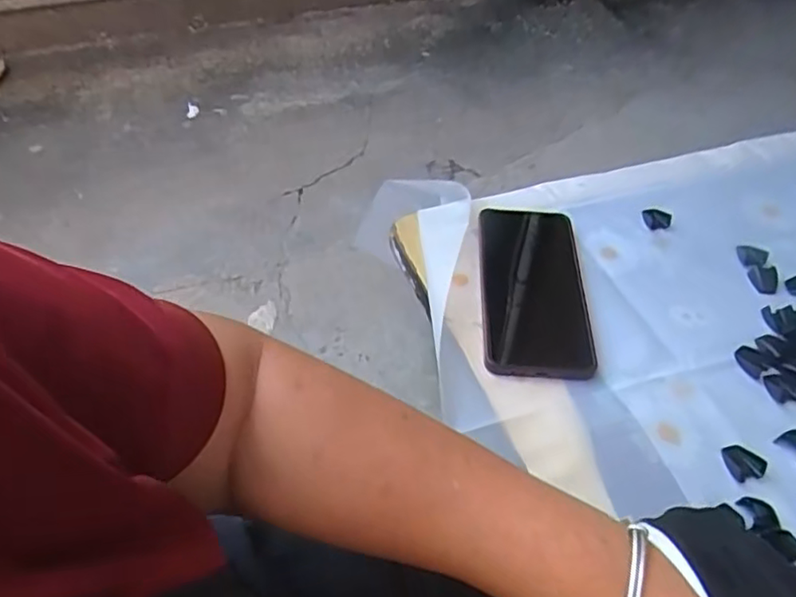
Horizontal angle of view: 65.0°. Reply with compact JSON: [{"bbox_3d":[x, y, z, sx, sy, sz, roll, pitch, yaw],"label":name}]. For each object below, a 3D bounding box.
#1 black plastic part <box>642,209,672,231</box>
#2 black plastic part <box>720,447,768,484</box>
[{"bbox_3d":[0.226,-0.070,0.546,0.022,0.007,0.021,-5,49,-6],"label":"black plastic part"},{"bbox_3d":[0.217,0.102,0.392,0.020,0.008,0.023,-10,49,-10],"label":"black plastic part"}]

